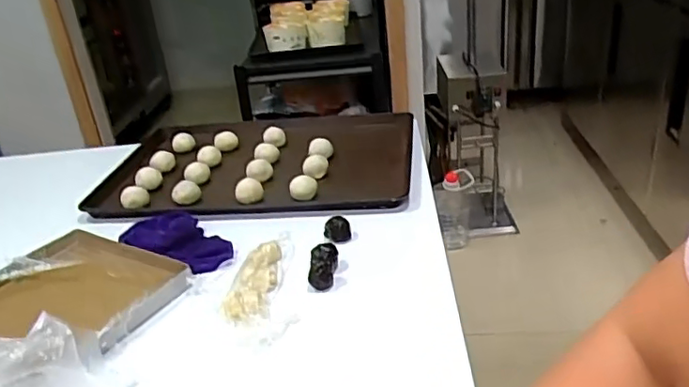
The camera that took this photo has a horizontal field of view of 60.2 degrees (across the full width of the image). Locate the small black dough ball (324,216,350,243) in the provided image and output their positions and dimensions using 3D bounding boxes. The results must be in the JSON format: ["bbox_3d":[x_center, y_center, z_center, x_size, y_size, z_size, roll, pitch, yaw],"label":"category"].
[{"bbox_3d":[-0.011,0.057,0.918,0.039,0.033,0.040,-5,28,3],"label":"small black dough ball"}]

